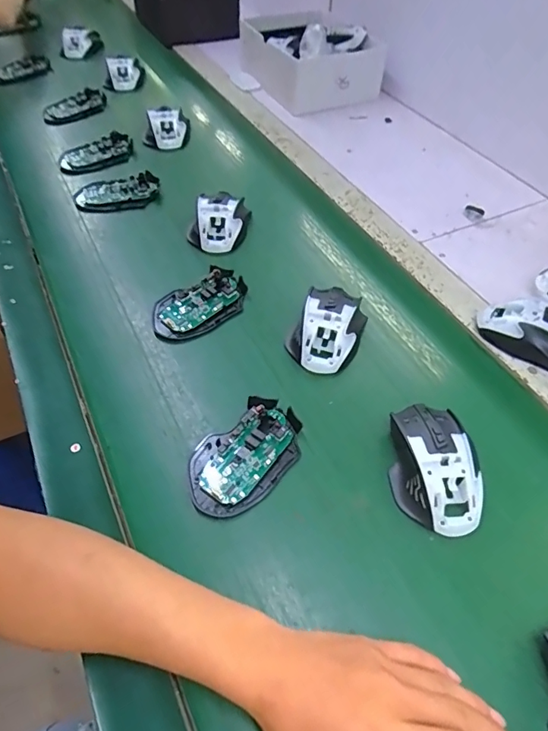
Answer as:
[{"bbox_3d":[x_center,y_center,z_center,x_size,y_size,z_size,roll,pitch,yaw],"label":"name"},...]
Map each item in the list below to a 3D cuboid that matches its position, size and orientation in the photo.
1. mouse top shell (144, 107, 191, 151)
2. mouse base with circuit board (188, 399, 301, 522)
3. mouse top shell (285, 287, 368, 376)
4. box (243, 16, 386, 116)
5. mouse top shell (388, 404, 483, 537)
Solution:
[{"bbox_3d":[-0.175,-0.393,0.773,0.079,0.033,0.075,2,51,0],"label":"mouse top shell"},{"bbox_3d":[-0.025,0.079,0.412,0.112,0.015,0.072,-36,61,-26],"label":"mouse base with circuit board"},{"bbox_3d":[0.059,-0.044,0.503,0.075,0.035,0.109,22,54,15],"label":"mouse top shell"},{"bbox_3d":[0.071,-0.601,0.910,0.200,0.109,0.242,-27,57,-21],"label":"box"},{"bbox_3d":[0.138,0.082,0.404,0.072,0.034,0.117,1,51,-1],"label":"mouse top shell"}]

